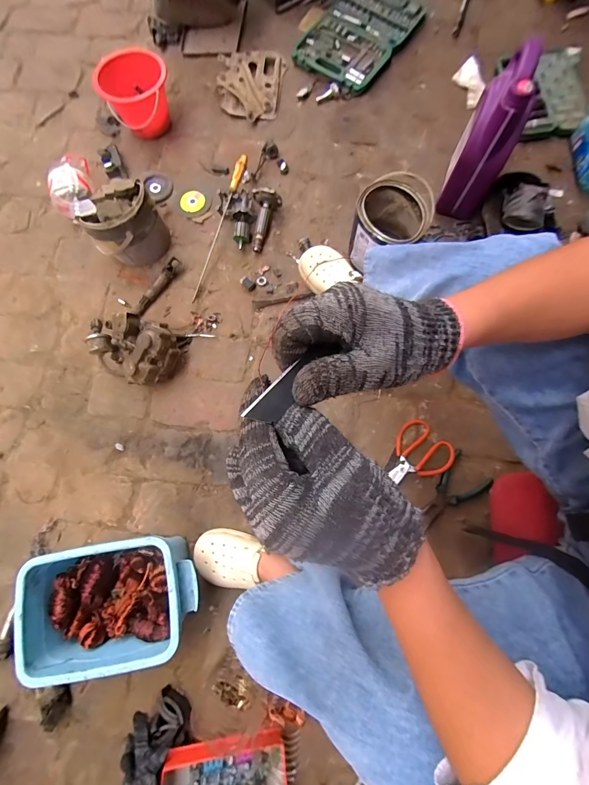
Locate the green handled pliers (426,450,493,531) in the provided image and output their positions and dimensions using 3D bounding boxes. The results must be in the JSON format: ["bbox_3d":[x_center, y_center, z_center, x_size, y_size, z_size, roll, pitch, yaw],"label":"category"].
[{"bbox_3d":[0.335,0.213,0.737,0.162,0.012,0.093,-42,80,-8],"label":"green handled pliers"}]

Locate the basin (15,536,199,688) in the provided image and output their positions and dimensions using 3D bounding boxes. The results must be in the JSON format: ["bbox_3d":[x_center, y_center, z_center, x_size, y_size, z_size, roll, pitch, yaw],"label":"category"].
[{"bbox_3d":[-0.318,0.374,0.640,0.284,0.146,0.196,-10,77,-1],"label":"basin"}]

